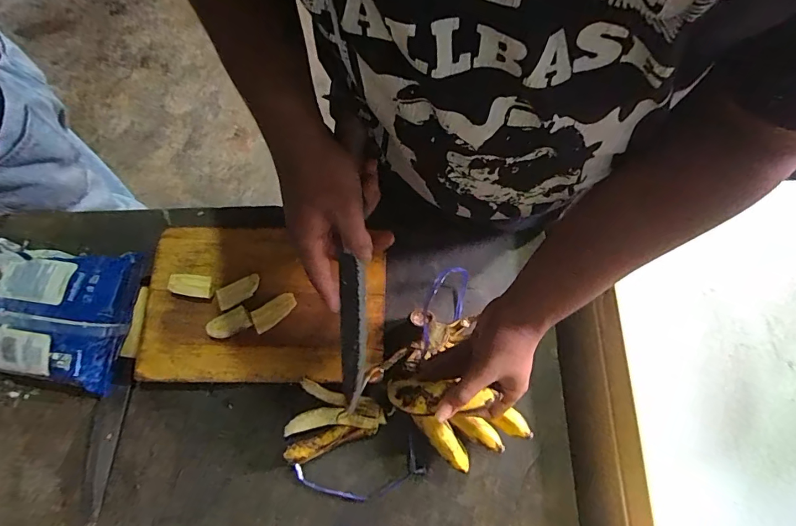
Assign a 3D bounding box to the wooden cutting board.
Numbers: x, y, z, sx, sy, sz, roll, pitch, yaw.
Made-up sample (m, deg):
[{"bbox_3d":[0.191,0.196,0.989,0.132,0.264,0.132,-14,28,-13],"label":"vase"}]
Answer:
[{"bbox_3d":[-0.166,0.048,0.525,0.295,0.022,0.190,0,78,2],"label":"wooden cutting board"}]

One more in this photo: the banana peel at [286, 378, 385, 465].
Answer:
[{"bbox_3d":[-0.077,0.198,0.506,0.106,0.026,0.088,16,79,5],"label":"banana peel"}]

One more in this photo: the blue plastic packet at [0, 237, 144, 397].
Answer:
[{"bbox_3d":[-0.440,0.052,0.512,0.217,0.063,0.156,11,76,1],"label":"blue plastic packet"}]

